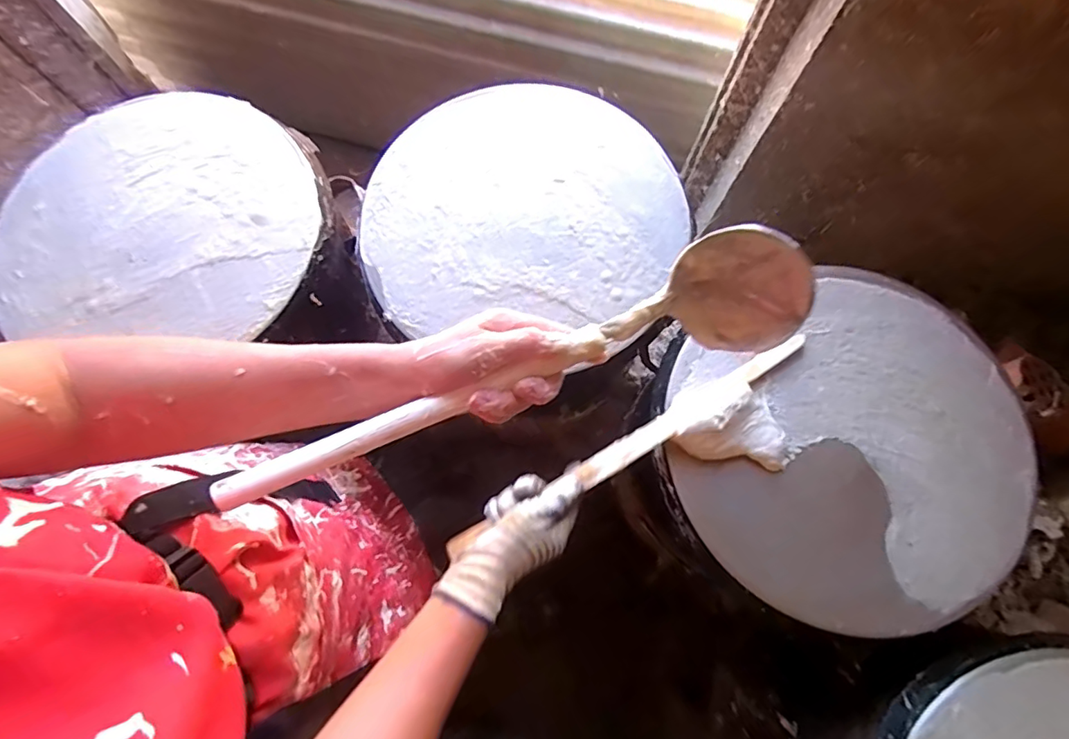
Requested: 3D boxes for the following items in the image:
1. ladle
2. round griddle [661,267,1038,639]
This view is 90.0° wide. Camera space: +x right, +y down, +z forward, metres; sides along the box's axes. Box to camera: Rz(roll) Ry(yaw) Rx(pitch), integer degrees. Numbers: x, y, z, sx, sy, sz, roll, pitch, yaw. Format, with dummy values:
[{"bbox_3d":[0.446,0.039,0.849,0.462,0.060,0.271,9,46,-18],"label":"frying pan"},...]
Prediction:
[{"bbox_3d":[-0.002,0.012,0.359,0.410,0.060,0.078,-24,76,-8],"label":"ladle"},{"bbox_3d":[0.320,0.079,0.533,0.344,0.020,0.318,0,75,1],"label":"round griddle"}]

